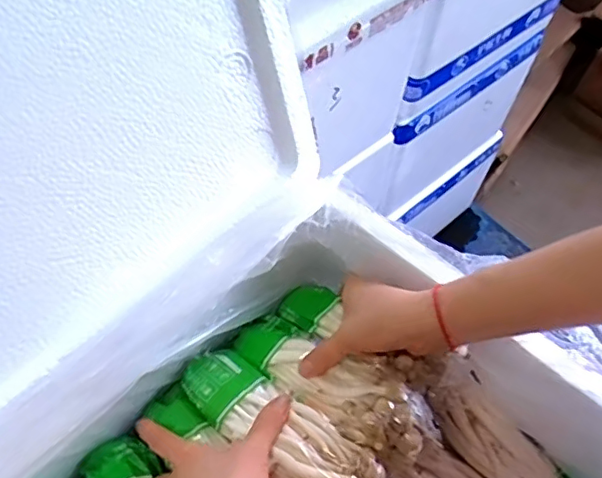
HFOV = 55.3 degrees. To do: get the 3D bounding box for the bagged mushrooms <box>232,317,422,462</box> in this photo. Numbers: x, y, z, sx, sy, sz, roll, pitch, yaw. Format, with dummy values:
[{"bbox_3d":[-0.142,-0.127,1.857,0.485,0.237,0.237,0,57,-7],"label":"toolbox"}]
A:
[{"bbox_3d":[0.019,0.116,0.488,0.183,0.034,0.057,25,62,36],"label":"bagged mushrooms"}]

